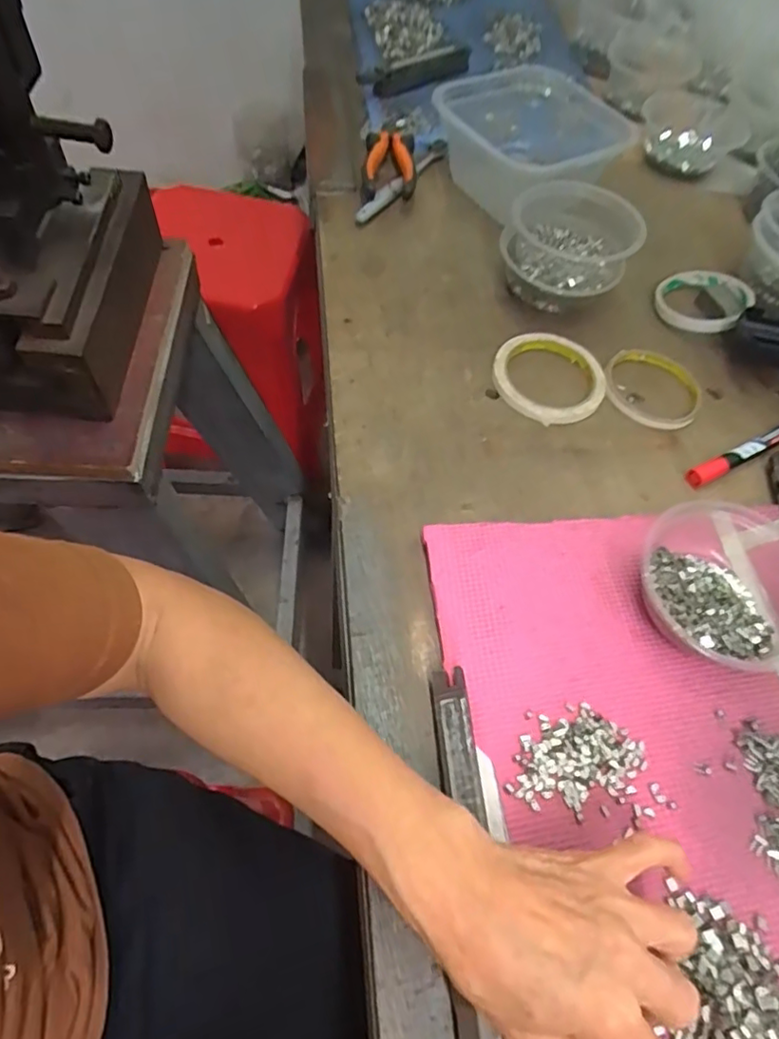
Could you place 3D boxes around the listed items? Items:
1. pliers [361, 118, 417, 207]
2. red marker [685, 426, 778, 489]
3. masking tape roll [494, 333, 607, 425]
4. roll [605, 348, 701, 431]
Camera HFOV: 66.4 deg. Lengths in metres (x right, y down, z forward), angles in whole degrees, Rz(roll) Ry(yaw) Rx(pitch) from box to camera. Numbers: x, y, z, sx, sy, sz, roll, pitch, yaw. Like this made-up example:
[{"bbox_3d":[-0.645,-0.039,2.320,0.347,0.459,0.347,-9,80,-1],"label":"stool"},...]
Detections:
[{"bbox_3d":[0.001,-0.402,0.663,0.057,0.027,0.155,5,59,-4],"label":"pliers"},{"bbox_3d":[0.309,-0.062,0.498,0.155,0.013,0.015,-25,64,-16],"label":"red marker"},{"bbox_3d":[0.141,-0.127,0.522,0.097,0.010,0.102,1,59,-2],"label":"masking tape roll"},{"bbox_3d":[0.234,-0.118,0.529,0.084,0.009,0.084,1,59,-2],"label":"roll"}]

